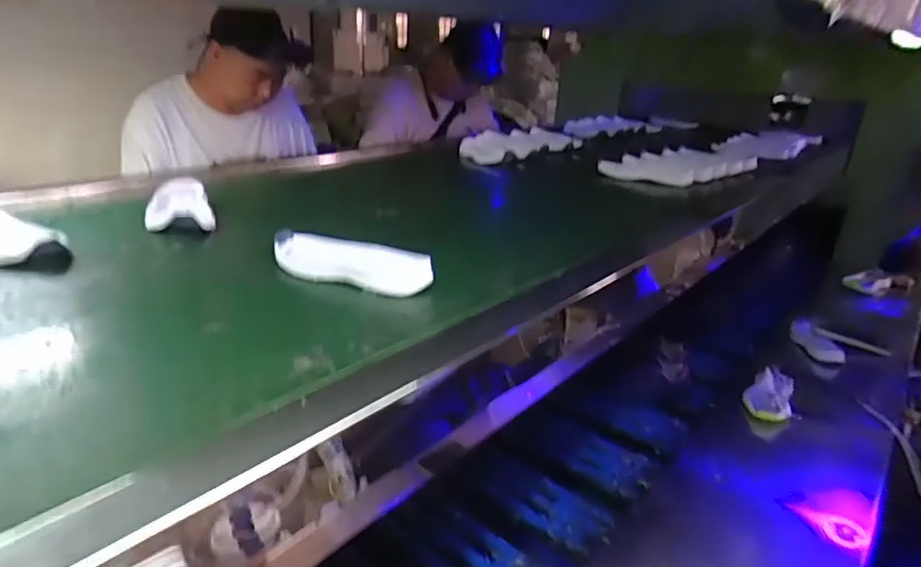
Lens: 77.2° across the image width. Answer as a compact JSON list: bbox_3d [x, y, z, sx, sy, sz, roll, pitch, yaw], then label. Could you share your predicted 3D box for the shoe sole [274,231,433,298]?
[{"bbox_3d":[-0.116,-0.023,0.571,0.182,0.021,0.056,13,25,21],"label":"shoe sole"}]

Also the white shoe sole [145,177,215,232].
[{"bbox_3d":[-0.356,-0.101,0.724,0.072,0.028,0.185,-10,27,-28],"label":"white shoe sole"}]

